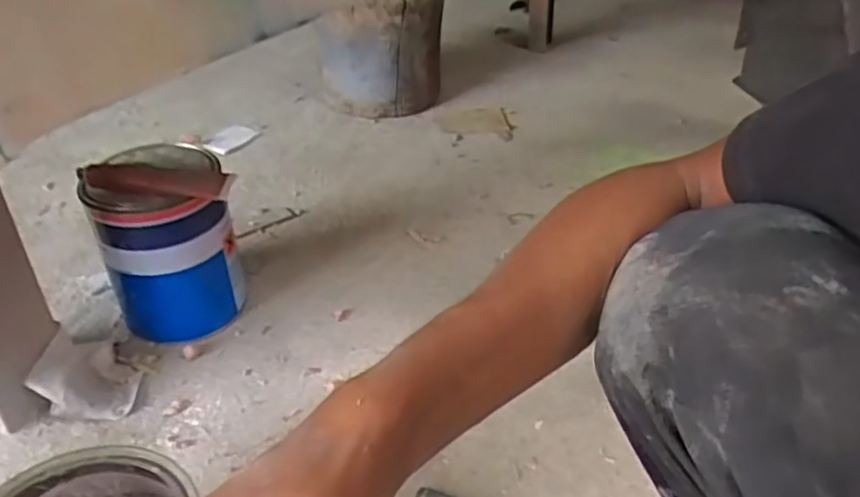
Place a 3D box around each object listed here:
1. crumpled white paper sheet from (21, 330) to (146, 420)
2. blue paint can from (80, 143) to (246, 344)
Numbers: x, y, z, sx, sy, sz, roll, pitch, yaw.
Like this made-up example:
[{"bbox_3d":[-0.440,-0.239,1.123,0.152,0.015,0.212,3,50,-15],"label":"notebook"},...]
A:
[{"bbox_3d":[-0.400,0.144,0.797,0.096,0.070,0.098,-5,36,-5],"label":"crumpled white paper sheet"},{"bbox_3d":[-0.324,-0.008,0.881,0.158,0.234,0.137,-4,36,-4],"label":"blue paint can"}]

